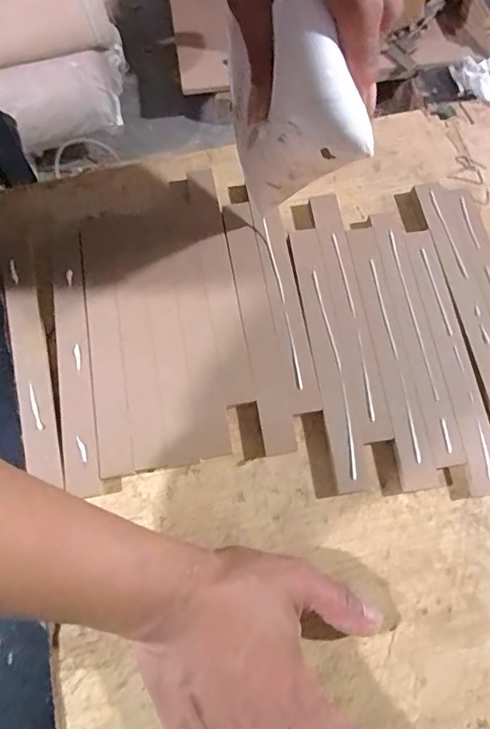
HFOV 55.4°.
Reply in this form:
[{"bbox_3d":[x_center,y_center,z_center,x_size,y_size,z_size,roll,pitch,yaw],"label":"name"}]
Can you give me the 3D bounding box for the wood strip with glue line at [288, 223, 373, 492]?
[{"bbox_3d":[0.053,-0.010,0.306,0.022,0.004,0.179,-8,71,-3],"label":"wood strip with glue line"}]

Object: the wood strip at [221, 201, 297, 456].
[{"bbox_3d":[0.008,-0.032,0.313,0.022,0.004,0.180,-9,71,-3],"label":"wood strip"}]

